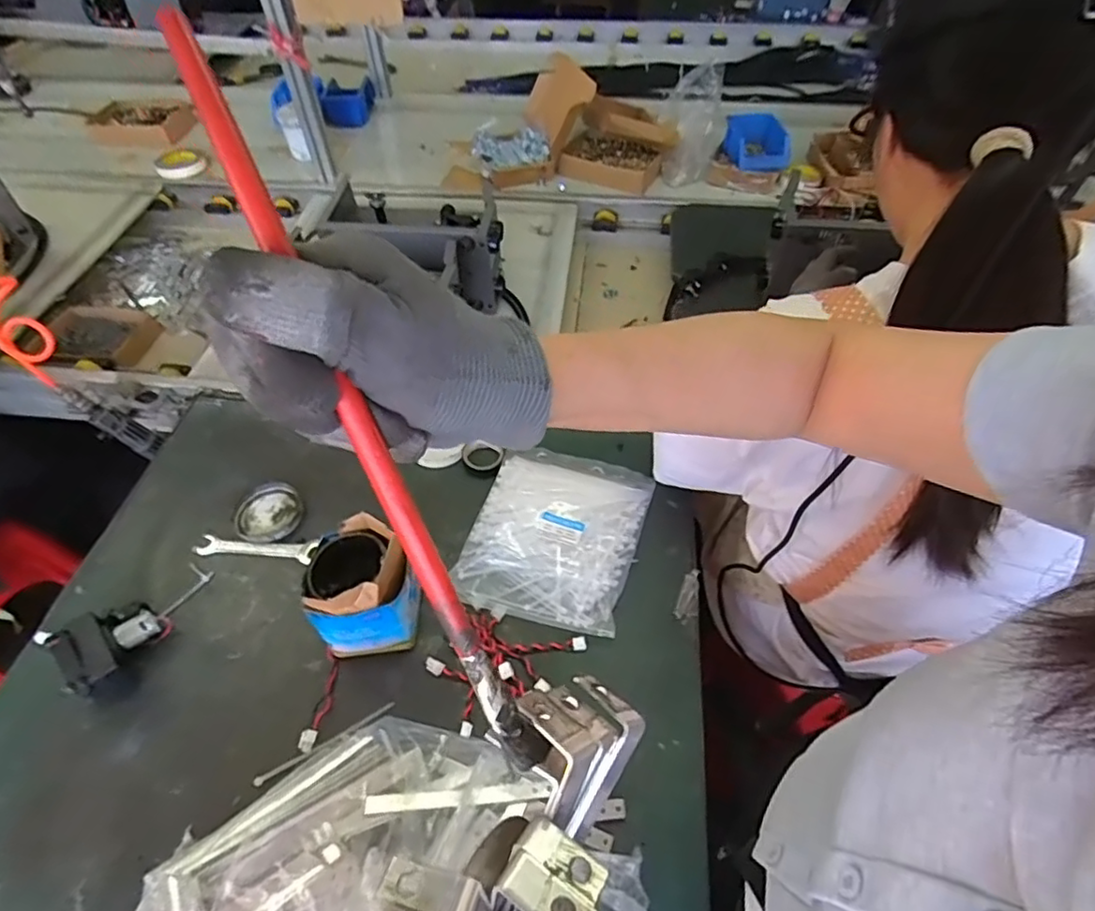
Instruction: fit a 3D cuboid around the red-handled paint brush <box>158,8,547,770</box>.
[{"bbox_3d":[-0.056,-0.002,0.200,0.012,0.262,0.010,-27,16,-19],"label":"red-handled paint brush"}]

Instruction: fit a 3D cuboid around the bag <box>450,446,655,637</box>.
[{"bbox_3d":[0.008,0.101,0.765,0.206,0.026,0.229,14,53,12],"label":"bag"}]

